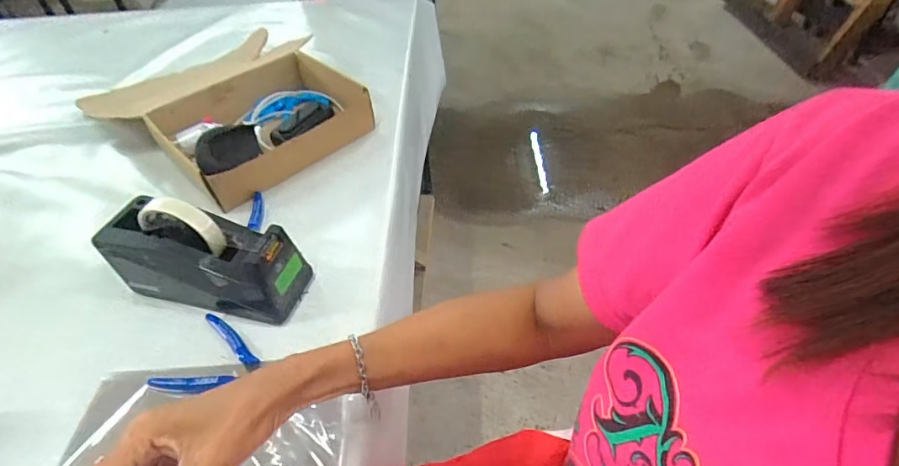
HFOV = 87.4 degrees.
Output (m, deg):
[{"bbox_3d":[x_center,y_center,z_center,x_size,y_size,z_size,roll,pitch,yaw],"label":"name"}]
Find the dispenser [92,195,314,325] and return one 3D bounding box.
[{"bbox_3d":[-0.264,0.019,0.509,0.201,0.115,0.074,8,47,12],"label":"dispenser"}]

